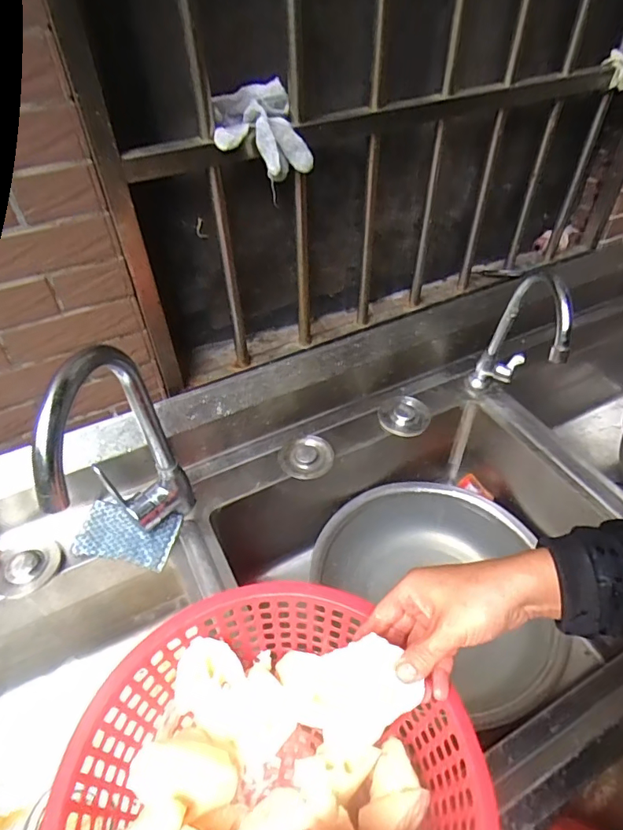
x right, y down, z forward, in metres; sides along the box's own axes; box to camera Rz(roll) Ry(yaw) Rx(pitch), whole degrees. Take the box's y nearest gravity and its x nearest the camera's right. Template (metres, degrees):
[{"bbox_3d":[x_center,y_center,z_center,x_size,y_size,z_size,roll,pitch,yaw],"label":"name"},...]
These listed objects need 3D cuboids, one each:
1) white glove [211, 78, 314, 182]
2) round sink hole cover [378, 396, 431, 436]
[{"bbox_3d":[-0.060,-0.315,0.549,0.104,0.073,0.082,-18,49,-16],"label":"white glove"},{"bbox_3d":[0.156,0.001,0.824,0.084,0.019,0.073,8,47,8],"label":"round sink hole cover"}]

